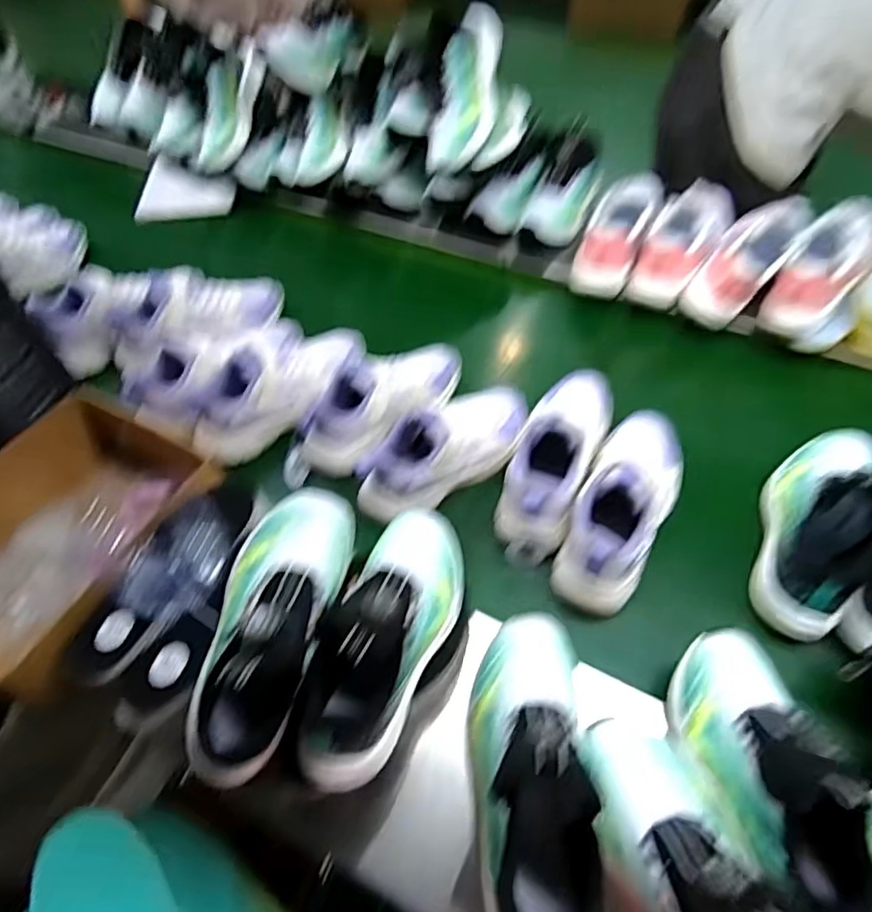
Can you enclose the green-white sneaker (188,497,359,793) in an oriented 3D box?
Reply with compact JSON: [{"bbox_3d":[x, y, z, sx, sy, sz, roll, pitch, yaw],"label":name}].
[{"bbox_3d":[-0.132,0.131,0.459,0.098,0.101,0.224,6,54,6],"label":"green-white sneaker"}]

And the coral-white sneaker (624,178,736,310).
[{"bbox_3d":[0.389,-0.344,0.862,0.096,0.137,0.223,29,60,21],"label":"coral-white sneaker"}]

